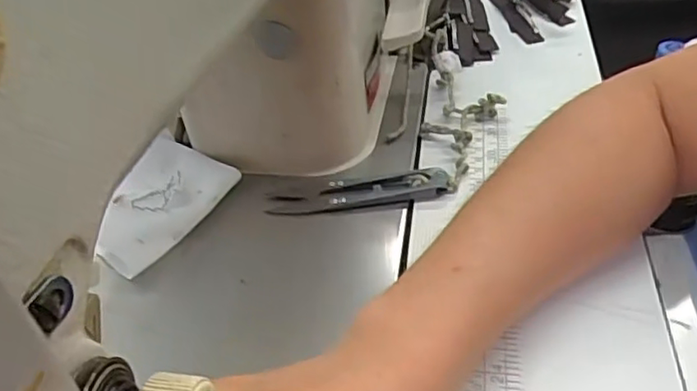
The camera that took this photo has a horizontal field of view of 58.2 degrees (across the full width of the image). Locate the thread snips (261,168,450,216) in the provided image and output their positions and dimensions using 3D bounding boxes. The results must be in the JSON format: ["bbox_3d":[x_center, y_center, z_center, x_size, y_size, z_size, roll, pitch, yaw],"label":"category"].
[{"bbox_3d":[0.005,-0.003,0.356,0.100,0.011,0.024,-8,41,-2],"label":"thread snips"}]

